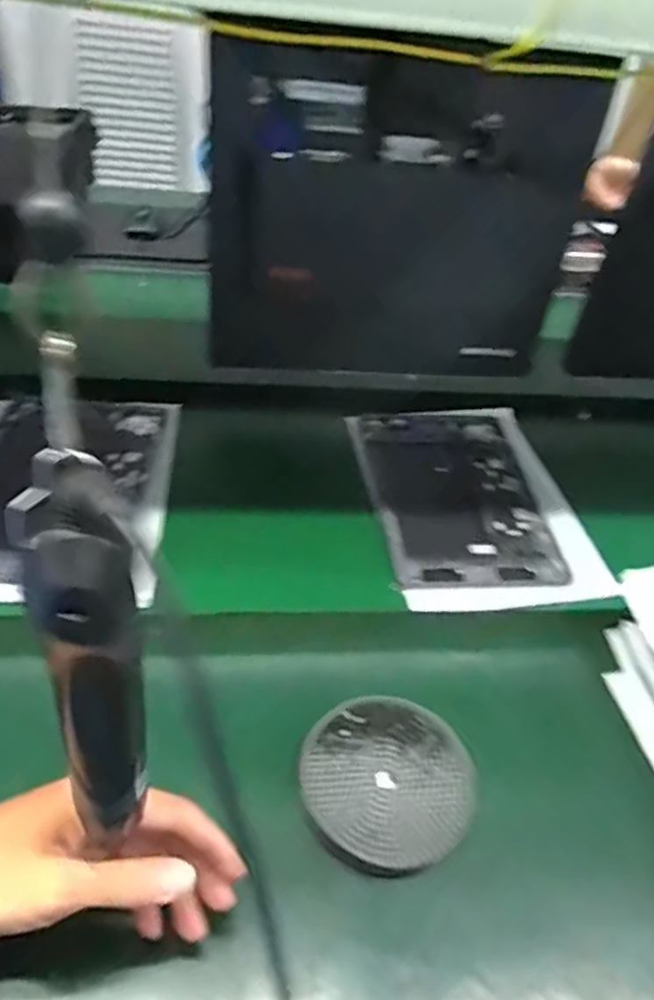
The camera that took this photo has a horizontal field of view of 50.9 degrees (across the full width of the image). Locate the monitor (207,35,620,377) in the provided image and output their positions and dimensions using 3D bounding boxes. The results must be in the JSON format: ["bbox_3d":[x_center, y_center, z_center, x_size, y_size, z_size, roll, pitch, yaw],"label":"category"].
[{"bbox_3d":[0.068,-0.256,0.671,0.364,0.282,0.056,5,40,-11],"label":"monitor"}]

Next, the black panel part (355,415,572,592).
[{"bbox_3d":[0.130,-0.008,0.704,0.162,0.013,0.256,4,40,-13],"label":"black panel part"}]

